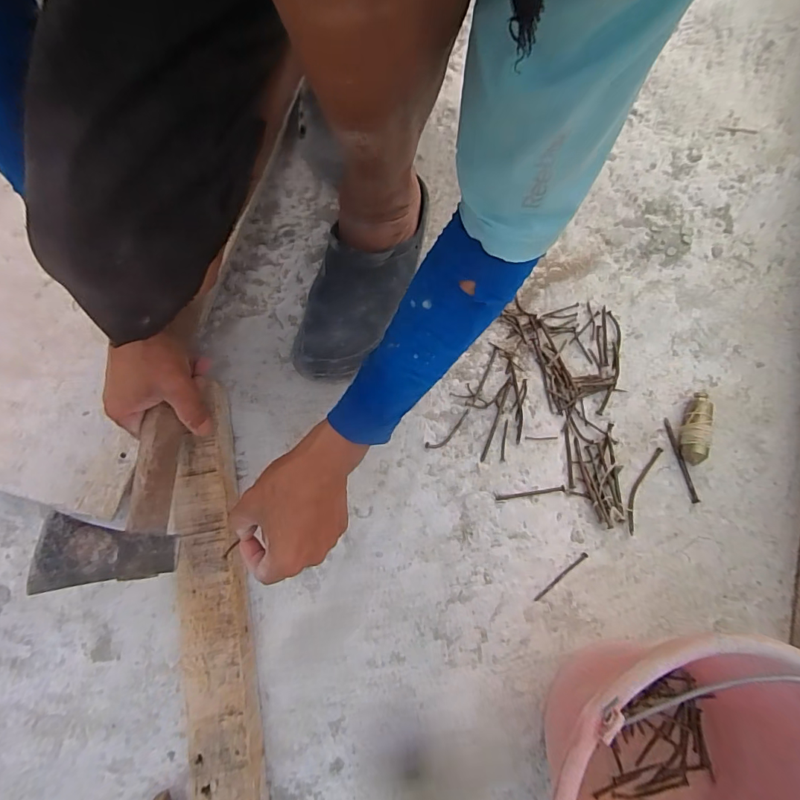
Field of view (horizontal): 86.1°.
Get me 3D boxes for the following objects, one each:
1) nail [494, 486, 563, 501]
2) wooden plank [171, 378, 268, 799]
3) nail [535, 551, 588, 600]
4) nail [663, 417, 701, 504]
[{"bbox_3d":[0.142,0.102,0.468,0.076,0.004,0.006,-7,76,-1],"label":"nail"},{"bbox_3d":[-0.179,0.199,0.424,0.062,0.038,0.425,-10,76,-2],"label":"wooden plank"},{"bbox_3d":[0.169,0.185,0.449,0.074,0.004,0.006,-36,79,-8],"label":"nail"},{"bbox_3d":[0.313,0.067,0.477,0.007,0.005,0.095,-11,77,-2],"label":"nail"}]

